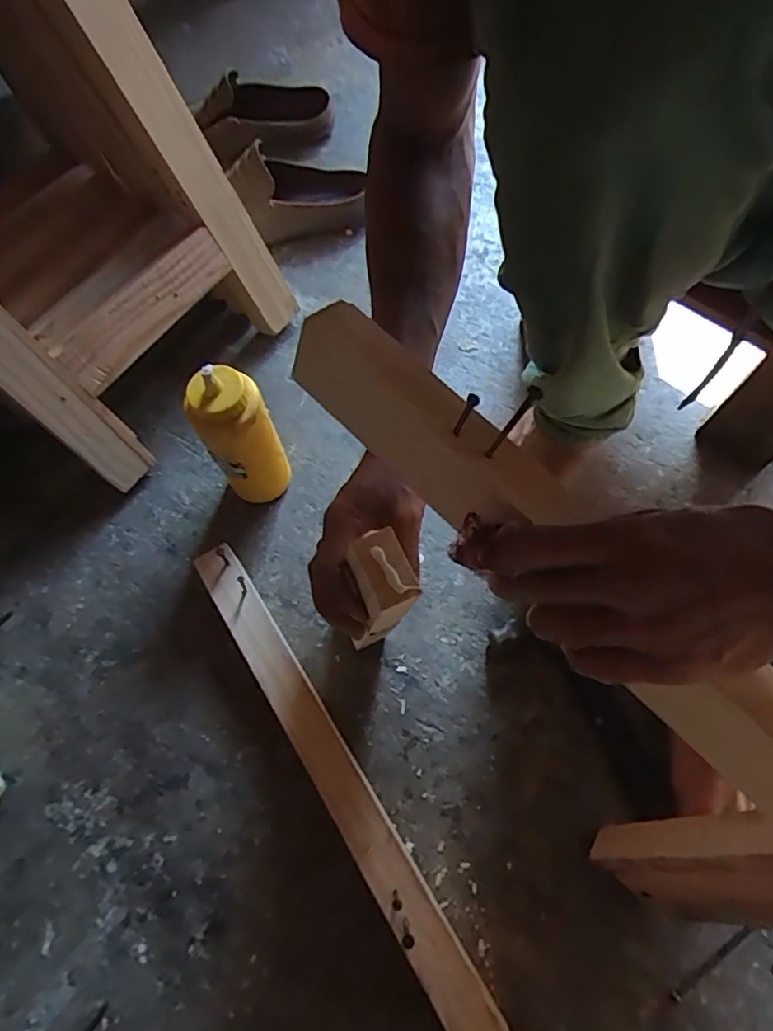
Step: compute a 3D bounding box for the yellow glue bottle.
[{"bbox_3d":[-0.131,-0.067,0.535,0.064,0.171,0.062,-1,63,1],"label":"yellow glue bottle"}]

